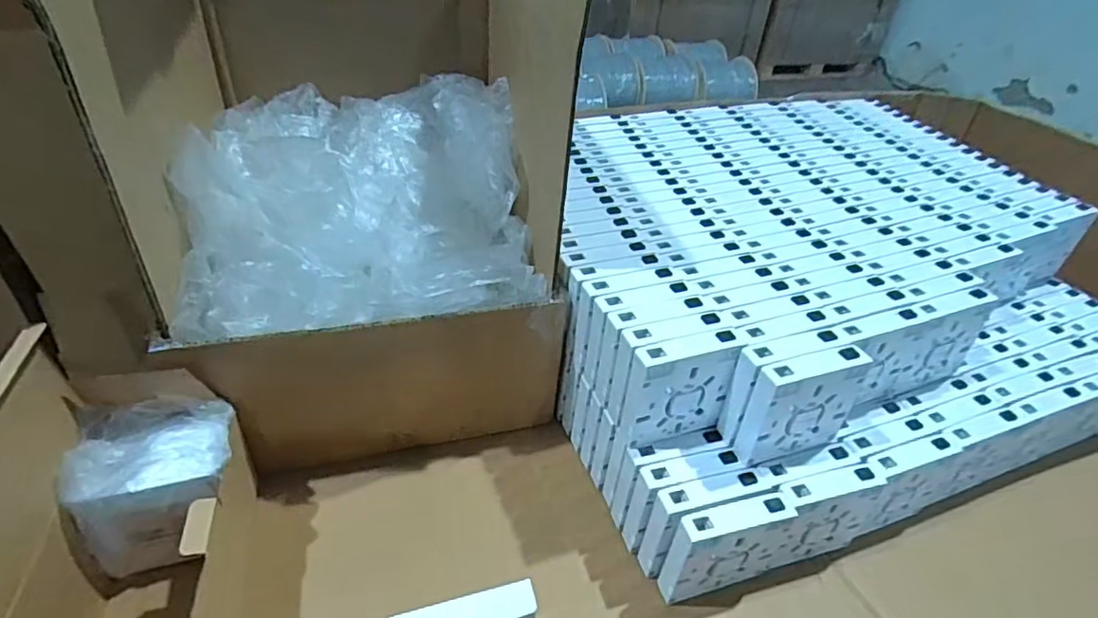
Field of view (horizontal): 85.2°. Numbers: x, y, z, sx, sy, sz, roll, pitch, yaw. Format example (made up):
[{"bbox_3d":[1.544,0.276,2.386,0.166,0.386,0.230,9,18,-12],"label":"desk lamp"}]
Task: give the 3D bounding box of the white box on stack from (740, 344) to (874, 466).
[{"bbox_3d":[0.189,0.072,0.447,0.085,0.086,0.022,-10,41,-19],"label":"white box on stack"}]

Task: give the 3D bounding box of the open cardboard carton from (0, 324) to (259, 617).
[{"bbox_3d":[-0.263,0.143,0.358,0.116,0.184,0.216,-4,39,-14],"label":"open cardboard carton"}]

